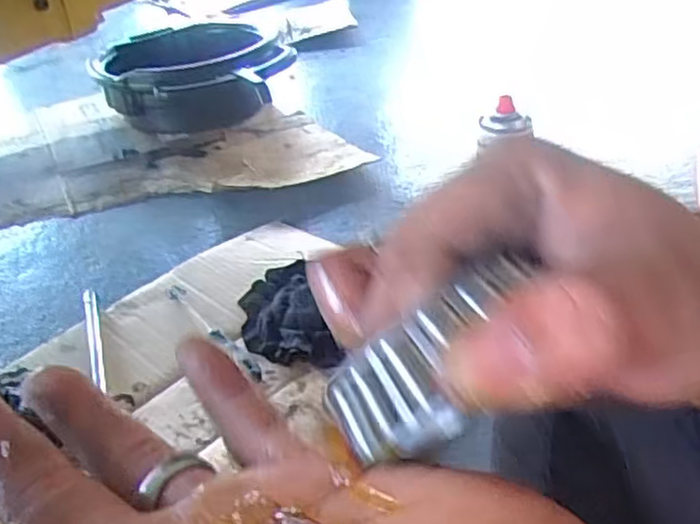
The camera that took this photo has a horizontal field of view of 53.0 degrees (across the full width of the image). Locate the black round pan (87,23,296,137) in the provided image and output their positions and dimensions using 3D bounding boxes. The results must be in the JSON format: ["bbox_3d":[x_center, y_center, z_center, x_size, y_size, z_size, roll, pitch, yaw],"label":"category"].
[{"bbox_3d":[-0.292,-0.343,1.353,0.327,0.152,0.390,-21,36,-21],"label":"black round pan"}]

